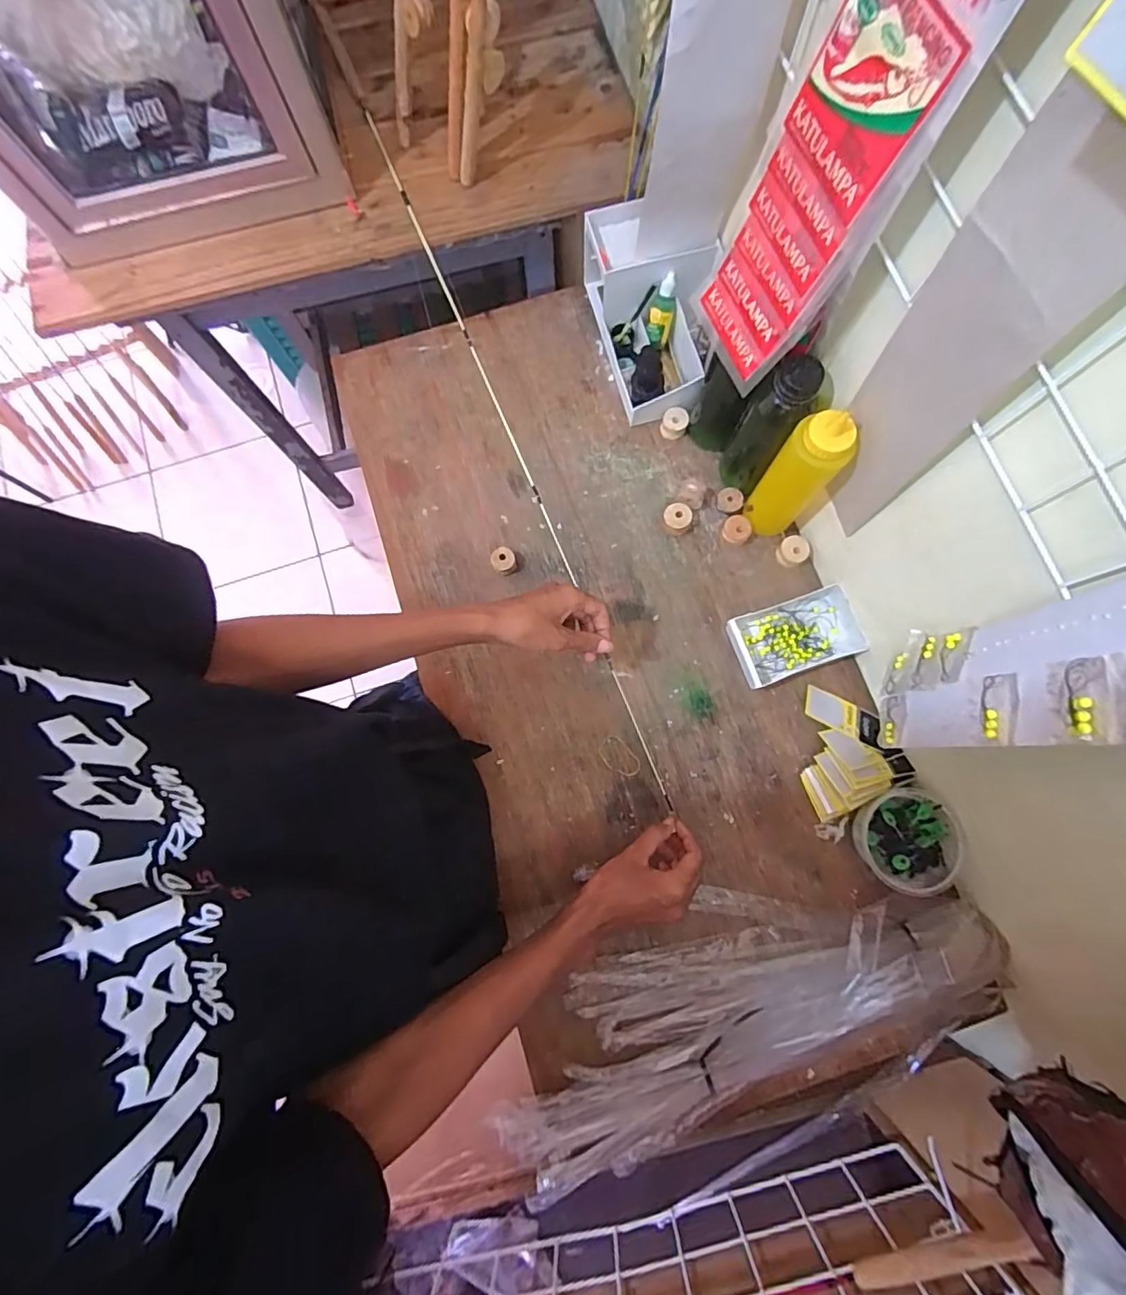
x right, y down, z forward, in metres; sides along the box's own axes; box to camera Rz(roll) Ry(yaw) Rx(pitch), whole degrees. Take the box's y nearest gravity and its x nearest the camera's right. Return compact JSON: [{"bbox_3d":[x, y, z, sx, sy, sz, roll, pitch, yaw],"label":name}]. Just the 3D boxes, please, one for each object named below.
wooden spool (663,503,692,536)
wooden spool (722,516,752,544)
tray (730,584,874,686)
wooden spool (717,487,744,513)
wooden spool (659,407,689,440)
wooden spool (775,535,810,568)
[{"bbox_3d":[0.142,-0.159,0.679,0.032,0.027,0.032,0,79,1],"label":"wooden spool"},{"bbox_3d":[0.213,-0.145,0.677,0.034,0.025,0.031,0,79,1],"label":"wooden spool"},{"bbox_3d":[0.271,-0.013,0.644,0.145,0.031,0.083,-19,79,-3],"label":"tray"},{"bbox_3d":[0.208,-0.183,0.685,0.031,0.024,0.031,0,79,1],"label":"wooden spool"},{"bbox_3d":[0.143,-0.287,0.705,0.032,0.028,0.031,0,79,1],"label":"wooden spool"},{"bbox_3d":[0.281,-0.117,0.667,0.035,0.023,0.033,0,79,1],"label":"wooden spool"}]

